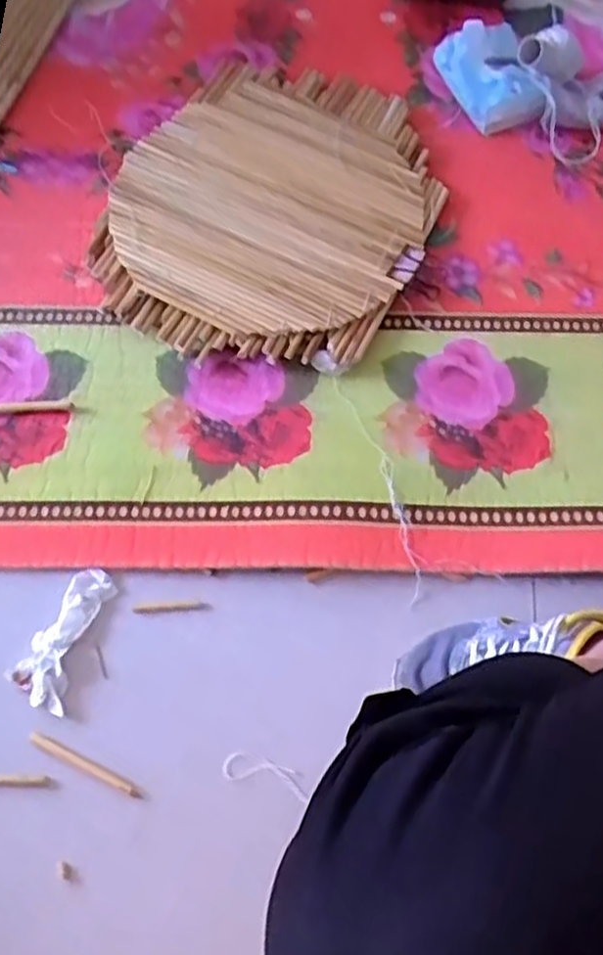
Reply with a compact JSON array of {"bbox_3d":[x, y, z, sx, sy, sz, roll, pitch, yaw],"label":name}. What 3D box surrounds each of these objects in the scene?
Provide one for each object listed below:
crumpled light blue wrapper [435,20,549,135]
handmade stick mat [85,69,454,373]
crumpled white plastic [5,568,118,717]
[{"bbox_3d":[0.216,-0.459,0.861,0.088,0.045,0.139,-17,66,-8],"label":"crumpled light blue wrapper"},{"bbox_3d":[-0.030,-0.299,0.819,0.345,0.038,0.390,8,65,3],"label":"handmade stick mat"},{"bbox_3d":[-0.205,0.133,0.642,0.055,0.010,0.120,17,66,7],"label":"crumpled white plastic"}]

